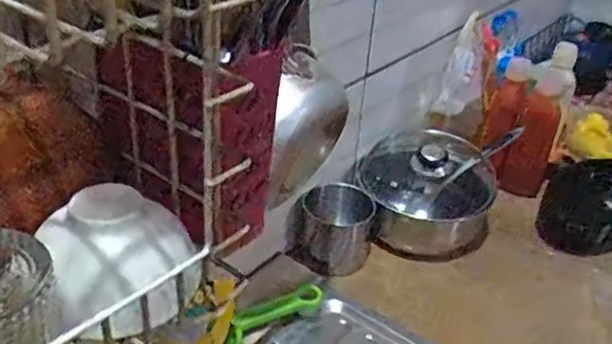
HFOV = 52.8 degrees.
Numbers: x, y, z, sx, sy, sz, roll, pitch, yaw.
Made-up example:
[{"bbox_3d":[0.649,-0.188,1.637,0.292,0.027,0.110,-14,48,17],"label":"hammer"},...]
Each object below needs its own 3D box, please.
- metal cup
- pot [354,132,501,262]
[{"bbox_3d":[0.038,0.082,0.918,0.114,0.102,0.114,4,33,-2],"label":"metal cup"},{"bbox_3d":[0.193,0.029,0.991,0.212,0.143,0.217,4,33,-2],"label":"pot"}]

